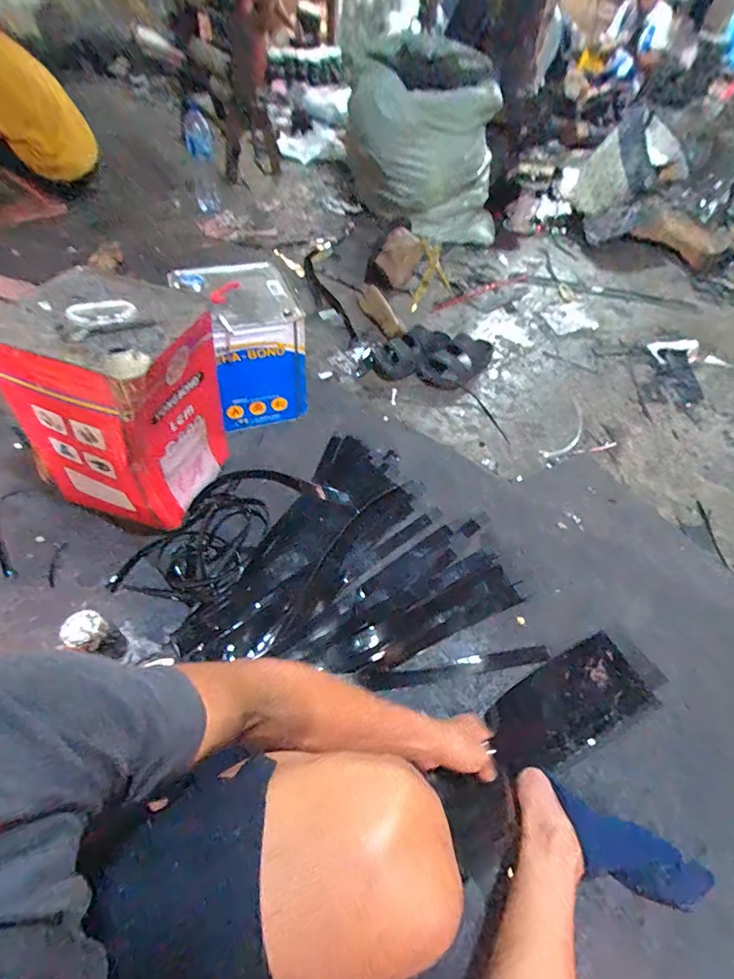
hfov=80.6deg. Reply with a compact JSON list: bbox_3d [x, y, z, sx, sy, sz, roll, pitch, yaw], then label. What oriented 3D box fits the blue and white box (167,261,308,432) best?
[{"bbox_3d":[-0.272,-0.323,0.997,0.220,0.268,0.255,-23,59,-22],"label":"blue and white box"}]

